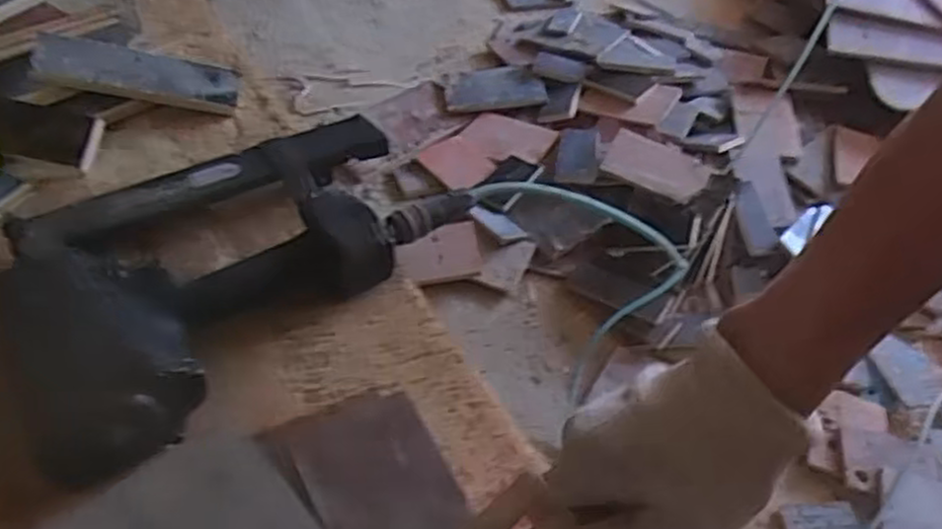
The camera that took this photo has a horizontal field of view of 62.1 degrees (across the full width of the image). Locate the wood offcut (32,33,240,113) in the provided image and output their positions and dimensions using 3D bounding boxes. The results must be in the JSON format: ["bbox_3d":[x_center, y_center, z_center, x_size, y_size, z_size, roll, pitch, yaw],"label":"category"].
[{"bbox_3d":[-0.299,-0.174,0.706,0.168,0.025,0.048,8,49,-20],"label":"wood offcut"}]

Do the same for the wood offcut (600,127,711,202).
[{"bbox_3d":[0.383,-0.206,1.607,0.205,0.016,0.128,22,49,17],"label":"wood offcut"}]

